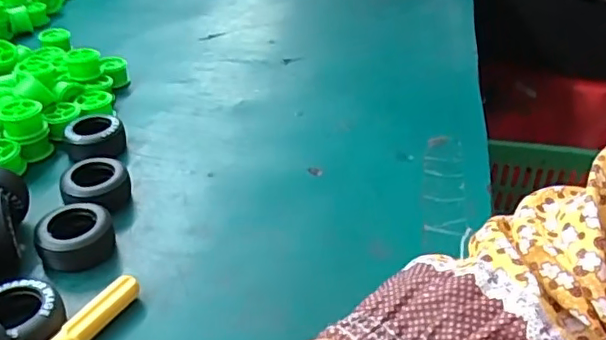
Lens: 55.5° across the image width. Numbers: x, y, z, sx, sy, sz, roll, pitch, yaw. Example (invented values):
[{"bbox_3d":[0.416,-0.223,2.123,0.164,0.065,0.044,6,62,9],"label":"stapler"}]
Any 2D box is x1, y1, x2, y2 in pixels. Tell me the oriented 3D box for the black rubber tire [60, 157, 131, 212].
[{"bbox_3d":[-0.152,0.016,0.428,0.047,0.027,0.050,-14,37,-19],"label":"black rubber tire"}]

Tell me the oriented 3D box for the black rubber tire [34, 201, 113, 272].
[{"bbox_3d":[-0.151,0.046,0.383,0.047,0.027,0.041,-20,39,-26],"label":"black rubber tire"}]

